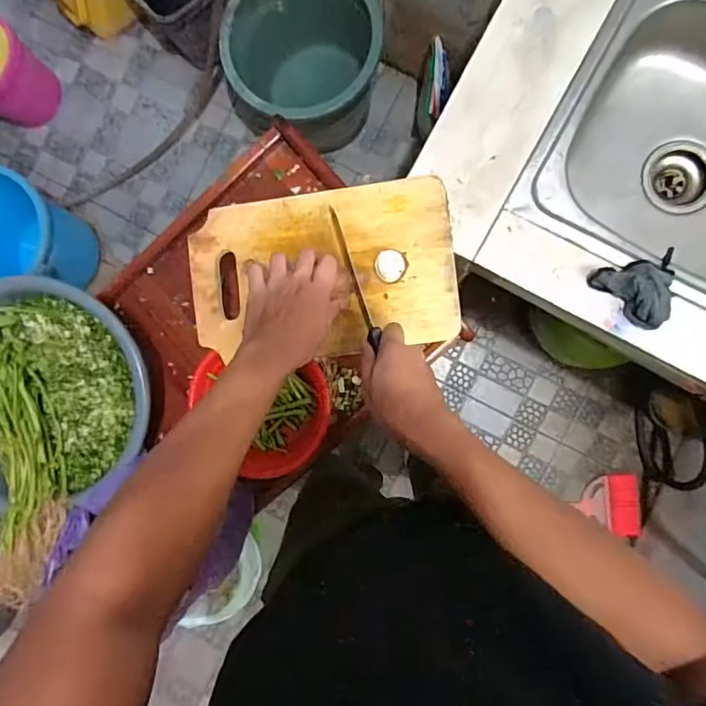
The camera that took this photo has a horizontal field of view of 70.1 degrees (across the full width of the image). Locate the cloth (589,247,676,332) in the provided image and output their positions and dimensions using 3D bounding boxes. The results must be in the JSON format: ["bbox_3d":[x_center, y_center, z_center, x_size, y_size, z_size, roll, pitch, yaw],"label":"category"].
[{"bbox_3d":[0.359,-0.074,0.625,0.105,0.042,0.085,-12,89,5],"label":"cloth"}]

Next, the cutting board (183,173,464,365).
[{"bbox_3d":[-0.036,-0.090,0.558,0.292,0.025,0.179,-6,90,5],"label":"cutting board"}]

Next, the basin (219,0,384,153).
[{"bbox_3d":[-0.111,-0.681,1.197,0.331,0.295,0.327,0,90,5],"label":"basin"}]

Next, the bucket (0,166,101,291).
[{"bbox_3d":[-0.804,-0.281,1.254,0.252,0.322,0.247,0,90,5],"label":"bucket"}]

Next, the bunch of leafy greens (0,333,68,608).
[{"bbox_3d":[-0.484,0.115,0.654,0.136,0.115,0.397,-21,88,5],"label":"bunch of leafy greens"}]

